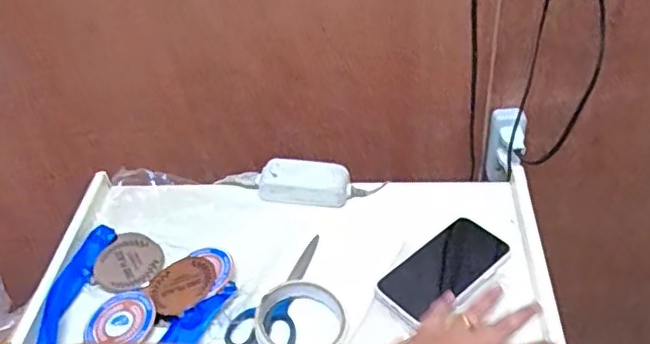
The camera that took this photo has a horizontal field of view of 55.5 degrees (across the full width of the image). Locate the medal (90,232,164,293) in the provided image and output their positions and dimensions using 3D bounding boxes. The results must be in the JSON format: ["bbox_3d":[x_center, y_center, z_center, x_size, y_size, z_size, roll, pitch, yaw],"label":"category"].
[{"bbox_3d":[-0.212,0.097,0.674,0.067,0.011,0.077,3,43,11],"label":"medal"}]

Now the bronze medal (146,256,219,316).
[{"bbox_3d":[-0.146,0.114,0.632,0.069,0.006,0.064,-9,36,7],"label":"bronze medal"}]

